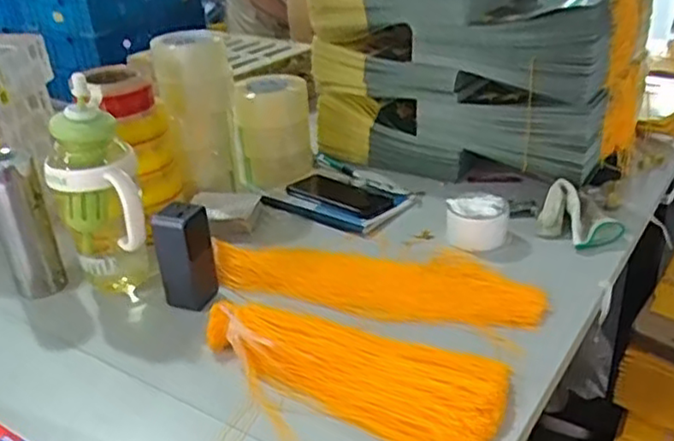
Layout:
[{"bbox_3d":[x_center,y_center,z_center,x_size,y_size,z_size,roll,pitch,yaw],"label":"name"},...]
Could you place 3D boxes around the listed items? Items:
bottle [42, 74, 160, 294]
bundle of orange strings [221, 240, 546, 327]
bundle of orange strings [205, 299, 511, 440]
[{"bbox_3d":[-0.283,-0.017,0.818,0.098,0.242,0.114,-13,31,-17],"label":"bottle"},{"bbox_3d":[0.043,0.065,0.869,0.417,0.010,0.143,4,30,13],"label":"bundle of orange strings"},{"bbox_3d":[0.017,0.141,0.716,0.323,0.038,0.140,16,35,30],"label":"bundle of orange strings"}]

